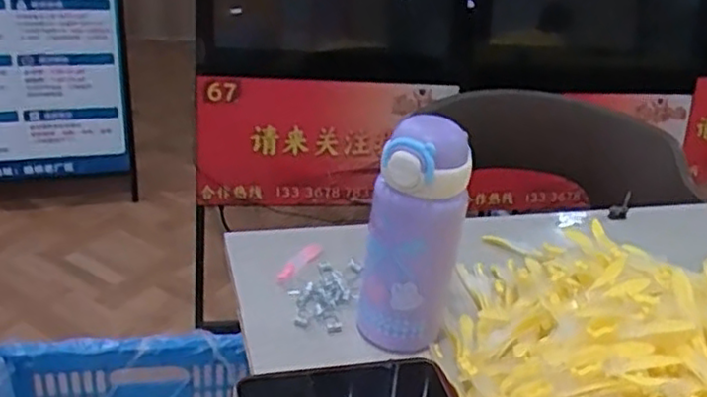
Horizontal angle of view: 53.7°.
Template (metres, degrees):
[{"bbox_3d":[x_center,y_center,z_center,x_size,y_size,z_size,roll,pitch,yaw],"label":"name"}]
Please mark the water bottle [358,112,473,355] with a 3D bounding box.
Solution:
[{"bbox_3d":[0.050,0.034,0.575,0.074,0.192,0.067,9,30,4],"label":"water bottle"}]

